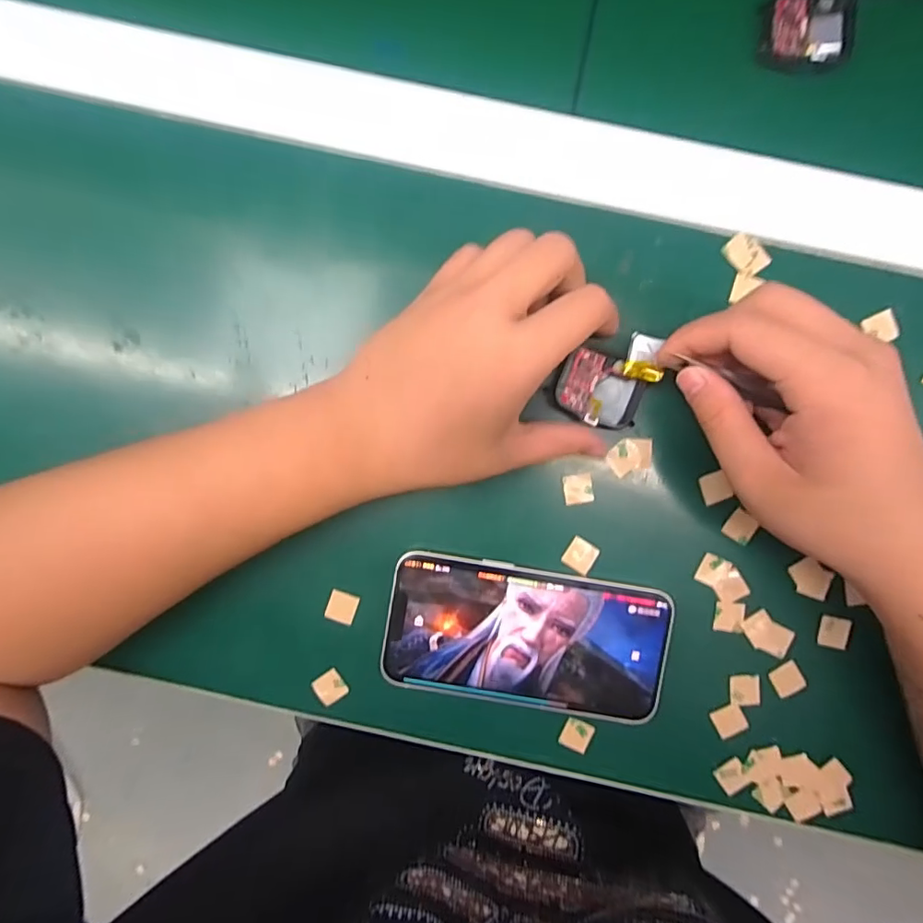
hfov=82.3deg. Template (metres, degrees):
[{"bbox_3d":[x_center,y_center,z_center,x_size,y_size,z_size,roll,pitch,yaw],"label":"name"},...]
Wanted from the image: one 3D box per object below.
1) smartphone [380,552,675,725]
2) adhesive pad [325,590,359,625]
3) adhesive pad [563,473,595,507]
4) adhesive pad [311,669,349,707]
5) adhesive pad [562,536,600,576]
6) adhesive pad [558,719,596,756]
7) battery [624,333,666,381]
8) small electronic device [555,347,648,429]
[{"bbox_3d":[0.034,0.093,0.278,0.144,0.009,0.073,10,91,1],"label":"smartphone"},{"bbox_3d":[-0.064,0.079,0.285,0.016,0.004,0.016,19,91,1],"label":"adhesive pad"},{"bbox_3d":[0.062,0.015,0.278,0.016,0.004,0.016,-10,91,2],"label":"adhesive pad"},{"bbox_3d":[-0.071,0.123,0.287,0.015,0.004,0.016,-37,90,2],"label":"adhesive pad"},{"bbox_3d":[0.063,0.050,0.279,0.016,0.004,0.016,33,92,1],"label":"adhesive pad"},{"bbox_3d":[0.063,0.148,0.284,0.016,0.004,0.016,25,91,1],"label":"adhesive pad"},{"bbox_3d":[0.091,-0.051,0.260,0.019,0.007,0.021,16,103,19],"label":"battery"},{"bbox_3d":[0.071,-0.036,0.271,0.042,0.015,0.034,19,90,0],"label":"small electronic device"}]

